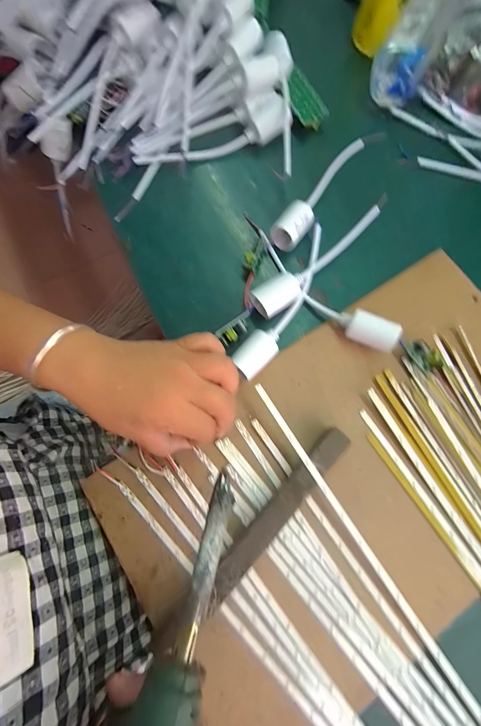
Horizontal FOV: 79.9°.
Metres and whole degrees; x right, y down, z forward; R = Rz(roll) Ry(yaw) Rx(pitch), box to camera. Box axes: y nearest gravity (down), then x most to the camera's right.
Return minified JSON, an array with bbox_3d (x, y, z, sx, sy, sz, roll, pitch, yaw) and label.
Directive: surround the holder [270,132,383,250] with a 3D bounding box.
[{"bbox_3d":[0.104,-0.209,0.318,0.028,0.025,0.212,36,78,7],"label":"holder"}]

